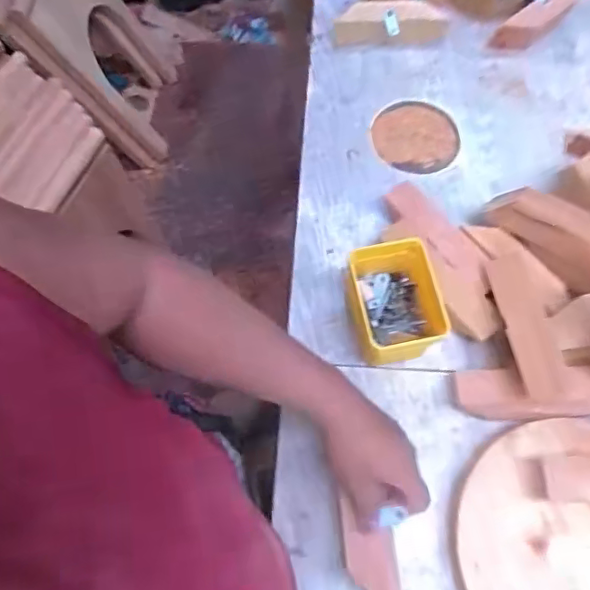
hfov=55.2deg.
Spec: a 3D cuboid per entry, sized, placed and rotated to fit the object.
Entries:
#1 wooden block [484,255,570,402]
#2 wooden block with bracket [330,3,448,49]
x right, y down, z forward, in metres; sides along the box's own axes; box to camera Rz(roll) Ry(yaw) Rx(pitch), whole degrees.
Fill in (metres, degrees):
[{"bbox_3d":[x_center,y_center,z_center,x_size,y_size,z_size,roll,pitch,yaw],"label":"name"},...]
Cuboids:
[{"bbox_3d":[0.250,0.033,0.606,0.049,0.019,0.160,-9,70,-5],"label":"wooden block"},{"bbox_3d":[0.131,-0.375,0.775,0.160,0.045,0.050,-3,69,-3],"label":"wooden block with bracket"}]

